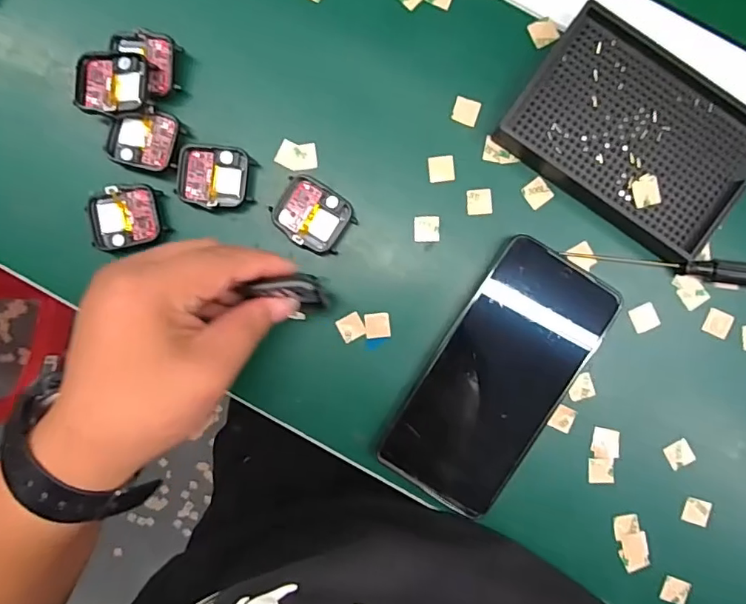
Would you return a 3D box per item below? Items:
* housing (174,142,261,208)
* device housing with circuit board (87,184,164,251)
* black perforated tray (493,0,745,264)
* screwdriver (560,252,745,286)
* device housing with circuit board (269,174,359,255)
[{"bbox_3d":[-0.097,-0.077,0.320,0.044,0.009,0.037,7,92,2],"label":"housing"},{"bbox_3d":[-0.154,-0.053,0.320,0.045,0.006,0.036,-9,91,2],"label":"device housing with circuit board"},{"bbox_3d":[0.154,-0.100,0.307,0.134,0.022,0.097,36,92,1],"label":"black perforated tray"},{"bbox_3d":[0.182,-0.023,0.311,0.126,0.015,0.013,8,92,2],"label":"screwdriver"},{"bbox_3d":[-0.037,-0.053,0.320,0.045,0.014,0.038,35,92,1],"label":"device housing with circuit board"}]

